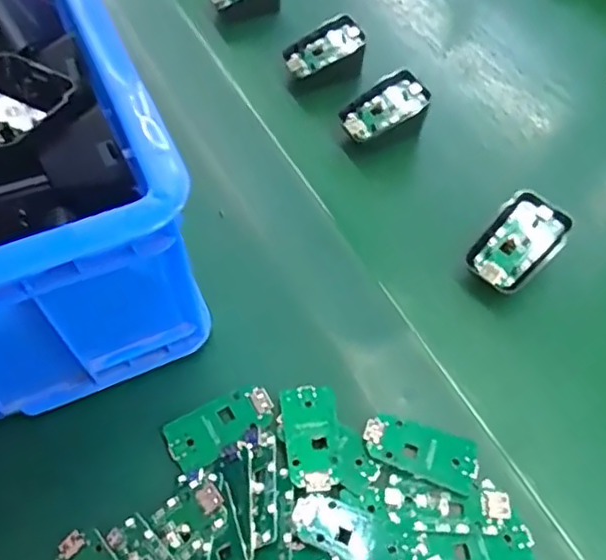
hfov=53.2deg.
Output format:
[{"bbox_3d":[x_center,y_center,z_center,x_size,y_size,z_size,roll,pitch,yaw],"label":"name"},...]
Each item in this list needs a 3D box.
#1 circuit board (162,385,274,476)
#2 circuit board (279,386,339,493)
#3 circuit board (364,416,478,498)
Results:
[{"bbox_3d":[-0.048,0.085,0.354,0.063,0.007,0.032,-25,60,-15],"label":"circuit board"},{"bbox_3d":[0.004,0.088,0.341,0.031,0.005,0.062,-8,47,1],"label":"circuit board"},{"bbox_3d":[0.065,0.097,0.340,0.062,0.005,0.030,16,59,11],"label":"circuit board"}]

